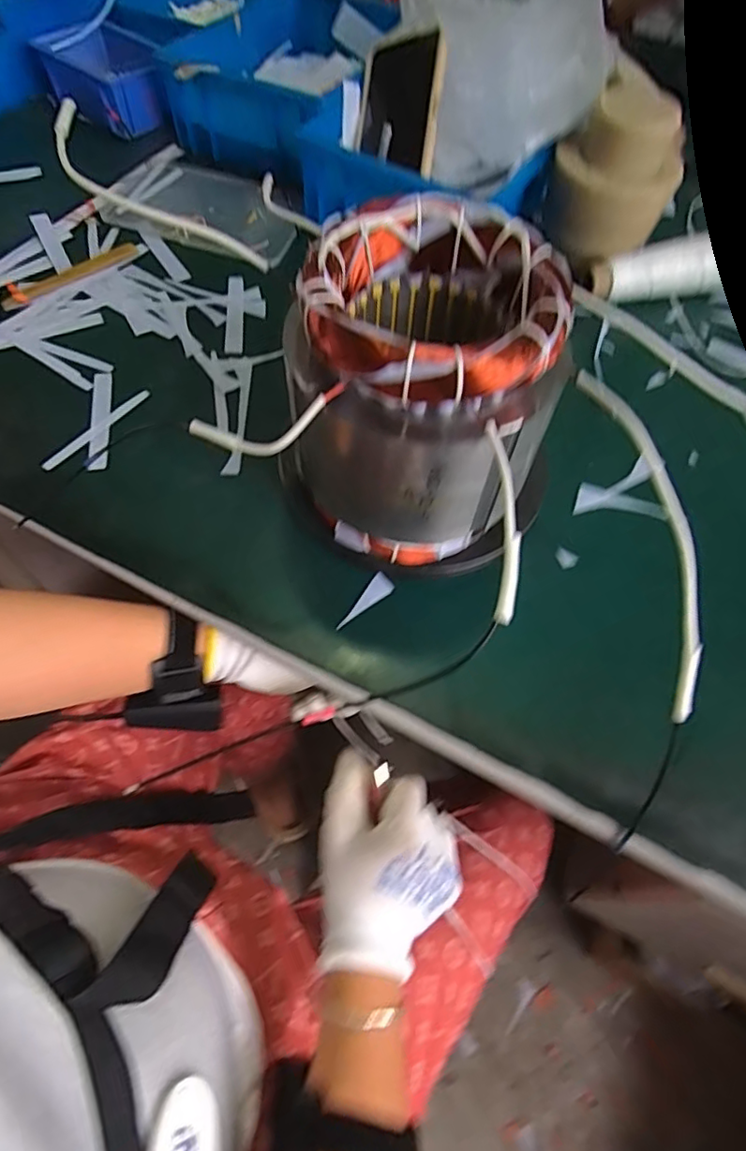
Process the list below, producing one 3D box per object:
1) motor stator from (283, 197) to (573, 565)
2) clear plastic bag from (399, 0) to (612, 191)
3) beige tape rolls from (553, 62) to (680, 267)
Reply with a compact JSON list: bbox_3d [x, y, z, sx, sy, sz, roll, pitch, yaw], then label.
[{"bbox_3d":[0.020,-0.092,0.342,0.132,0.176,0.144,4,61,-2],"label":"motor stator"},{"bbox_3d":[0.116,-0.474,0.505,0.207,0.138,0.214,9,61,1],"label":"clear plastic bag"},{"bbox_3d":[0.225,-0.369,0.534,0.108,0.120,0.115,22,62,8],"label":"beige tape rolls"}]

